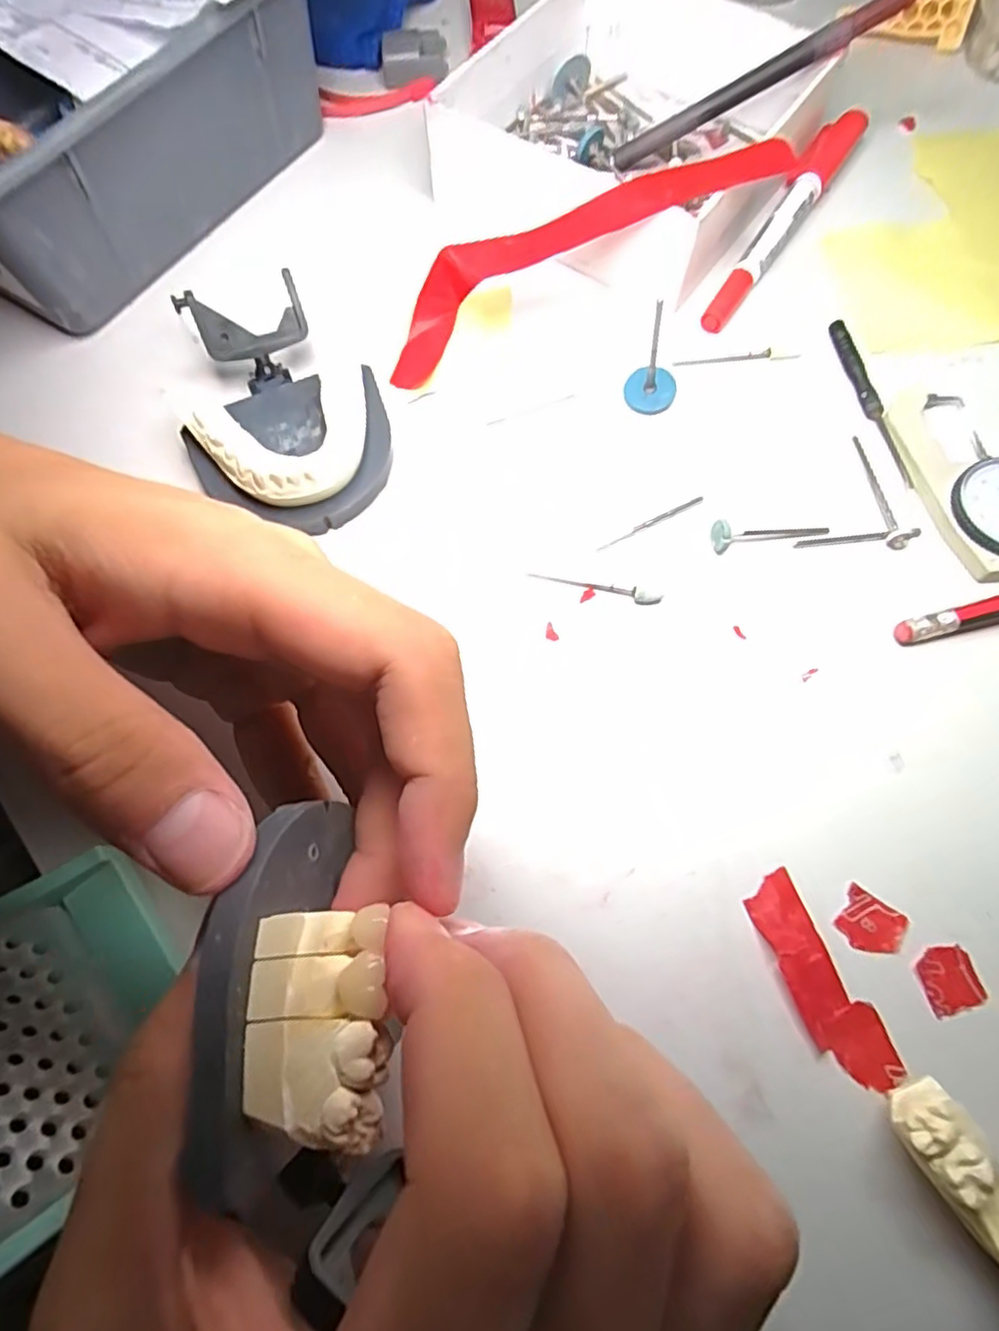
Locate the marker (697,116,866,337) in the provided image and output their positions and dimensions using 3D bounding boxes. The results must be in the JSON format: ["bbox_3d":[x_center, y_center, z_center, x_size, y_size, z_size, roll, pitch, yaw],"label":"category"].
[{"bbox_3d":[0.120,-0.190,0.272,0.015,0.012,0.137,31,73,12],"label":"marker"}]

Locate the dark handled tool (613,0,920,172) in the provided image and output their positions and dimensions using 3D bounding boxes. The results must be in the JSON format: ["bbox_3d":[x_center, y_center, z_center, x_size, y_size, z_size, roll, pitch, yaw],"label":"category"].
[{"bbox_3d":[0.115,-0.243,0.265,0.138,0.015,0.009,-19,69,17],"label":"dark handled tool"}]

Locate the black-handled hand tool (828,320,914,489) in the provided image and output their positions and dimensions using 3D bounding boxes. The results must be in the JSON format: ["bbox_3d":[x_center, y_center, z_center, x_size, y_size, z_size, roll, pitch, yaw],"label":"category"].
[{"bbox_3d":[0.140,-0.100,0.242,0.008,0.004,0.076,-11,70,-3],"label":"black-handled hand tool"}]

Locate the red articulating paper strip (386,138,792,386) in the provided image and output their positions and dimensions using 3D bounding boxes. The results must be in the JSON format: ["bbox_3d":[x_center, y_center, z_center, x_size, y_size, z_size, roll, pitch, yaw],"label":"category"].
[{"bbox_3d":[0.033,-0.153,0.241,0.166,0.029,0.032,-22,70,8],"label":"red articulating paper strip"}]

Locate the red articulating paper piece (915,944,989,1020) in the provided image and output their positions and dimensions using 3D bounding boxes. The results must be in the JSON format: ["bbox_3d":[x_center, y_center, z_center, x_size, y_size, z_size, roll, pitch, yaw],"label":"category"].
[{"bbox_3d":[0.122,0.084,0.173,0.014,0.004,0.016,-18,70,-6],"label":"red articulating paper piece"}]

